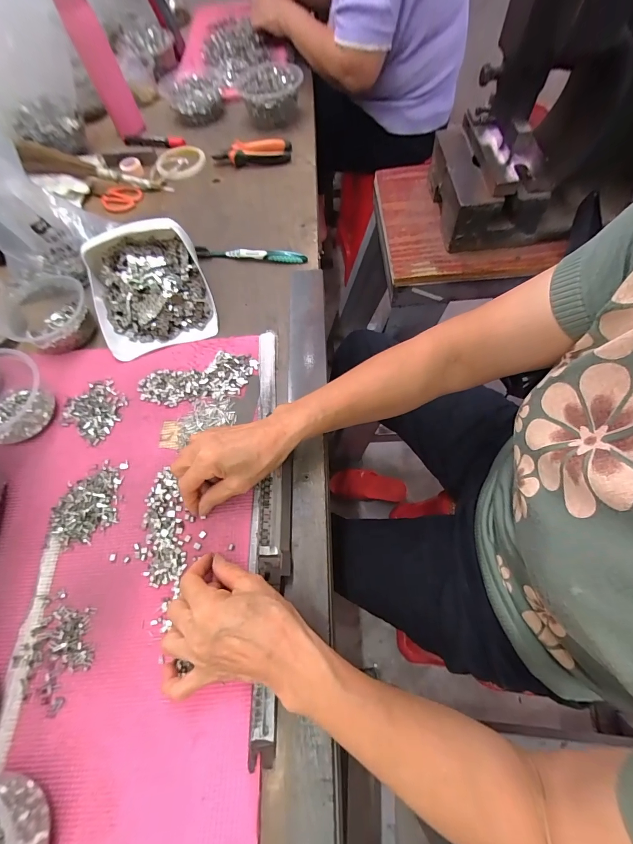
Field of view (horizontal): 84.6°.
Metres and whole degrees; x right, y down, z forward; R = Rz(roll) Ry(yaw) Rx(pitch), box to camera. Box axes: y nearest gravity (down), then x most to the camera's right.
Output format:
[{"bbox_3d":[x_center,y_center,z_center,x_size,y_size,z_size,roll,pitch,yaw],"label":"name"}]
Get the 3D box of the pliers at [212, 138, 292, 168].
[{"bbox_3d":[-0.124,-0.526,0.678,0.147,0.031,0.043,-4,63,4],"label":"pliers"}]

